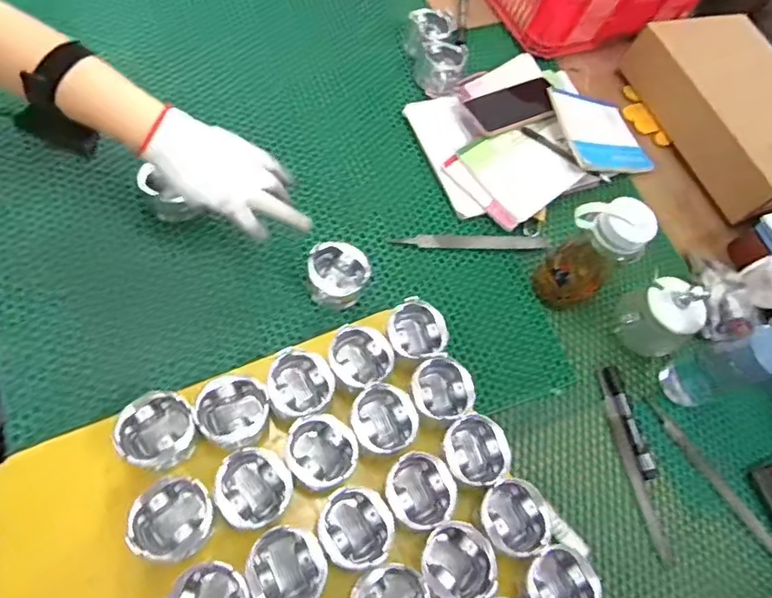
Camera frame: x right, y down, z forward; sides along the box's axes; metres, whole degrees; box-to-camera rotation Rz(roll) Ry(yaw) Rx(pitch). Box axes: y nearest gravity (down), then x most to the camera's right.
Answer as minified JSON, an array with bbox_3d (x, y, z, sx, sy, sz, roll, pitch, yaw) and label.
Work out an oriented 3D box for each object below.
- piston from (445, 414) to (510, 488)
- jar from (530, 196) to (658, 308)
[{"bbox_3d":[0.096,0.160,0.560,0.064,0.041,0.071,-25,81,-6],"label":"piston"},{"bbox_3d":[0.252,-0.054,0.651,0.092,0.161,0.090,-21,81,-5],"label":"jar"}]

